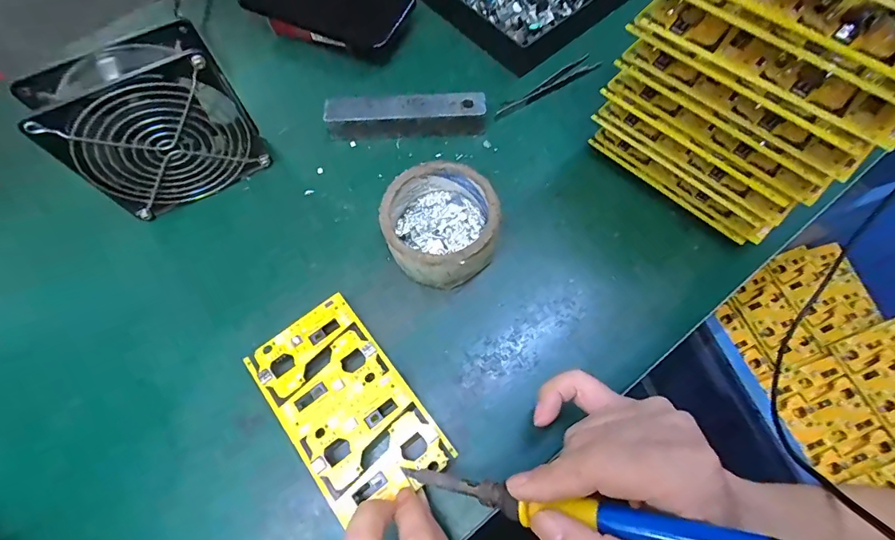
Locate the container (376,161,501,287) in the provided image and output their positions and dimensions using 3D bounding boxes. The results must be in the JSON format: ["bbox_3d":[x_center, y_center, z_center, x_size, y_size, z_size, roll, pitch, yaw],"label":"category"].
[{"bbox_3d":[-0.006,-0.034,0.340,0.081,0.047,0.085,-14,67,-4],"label":"container"}]

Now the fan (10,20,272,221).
[{"bbox_3d":[-0.215,-0.105,0.340,0.118,0.118,0.048,-29,69,-11],"label":"fan"}]

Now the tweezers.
[{"bbox_3d":[0.092,-0.169,0.413,0.112,0.011,0.018,-31,69,-12],"label":"tweezers"}]

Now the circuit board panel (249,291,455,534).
[{"bbox_3d":[-0.068,0.088,0.294,0.079,0.004,0.137,-36,70,-13],"label":"circuit board panel"}]

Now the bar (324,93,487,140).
[{"bbox_3d":[-0.035,-0.136,0.395,0.136,0.029,0.030,-1,66,1],"label":"bar"}]

